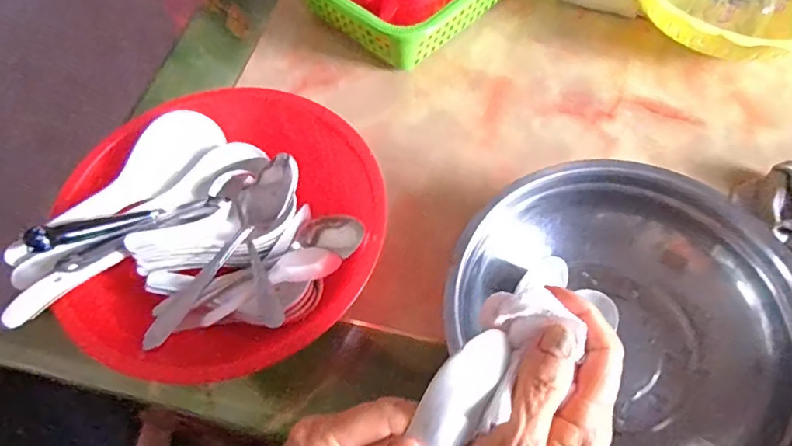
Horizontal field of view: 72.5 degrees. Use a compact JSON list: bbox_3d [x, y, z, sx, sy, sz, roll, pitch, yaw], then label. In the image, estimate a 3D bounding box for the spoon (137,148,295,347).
[{"bbox_3d":[-0.136,0.020,0.418,0.039,0.025,0.169,29,77,16],"label":"spoon"}]

